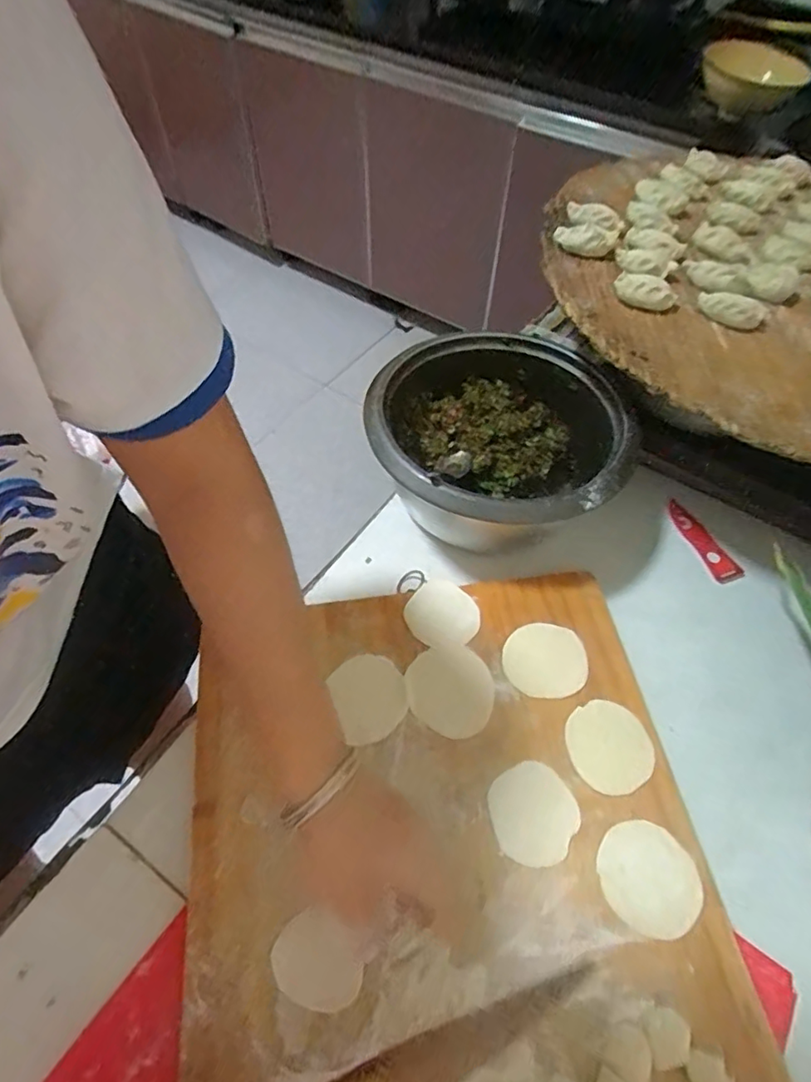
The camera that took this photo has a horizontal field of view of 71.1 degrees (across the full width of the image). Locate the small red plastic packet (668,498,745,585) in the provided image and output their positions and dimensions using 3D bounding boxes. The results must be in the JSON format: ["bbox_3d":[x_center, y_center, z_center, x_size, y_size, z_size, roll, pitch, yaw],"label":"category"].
[{"bbox_3d":[0.314,-0.001,0.603,0.031,0.011,0.104,-16,59,-12],"label":"small red plastic packet"}]

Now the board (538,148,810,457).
[{"bbox_3d":[0.368,-0.257,0.543,0.441,0.040,0.450,1,57,-1],"label":"board"}]

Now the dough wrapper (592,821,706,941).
[{"bbox_3d":[0.173,0.239,0.404,0.065,0.004,0.068,-37,58,-18],"label":"dough wrapper"}]

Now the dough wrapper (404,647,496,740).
[{"bbox_3d":[0.038,0.124,0.478,0.074,0.004,0.071,1,57,-1],"label":"dough wrapper"}]

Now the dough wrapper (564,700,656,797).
[{"bbox_3d":[0.164,0.163,0.452,0.066,0.004,0.067,1,57,-1],"label":"dough wrapper"}]

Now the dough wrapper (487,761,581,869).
[{"bbox_3d":[0.097,0.205,0.427,0.065,0.004,0.067,1,57,-1],"label":"dough wrapper"}]

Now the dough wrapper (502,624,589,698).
[{"bbox_3d":[0.121,0.103,0.493,0.071,0.004,0.064,1,55,2],"label":"dough wrapper"}]

